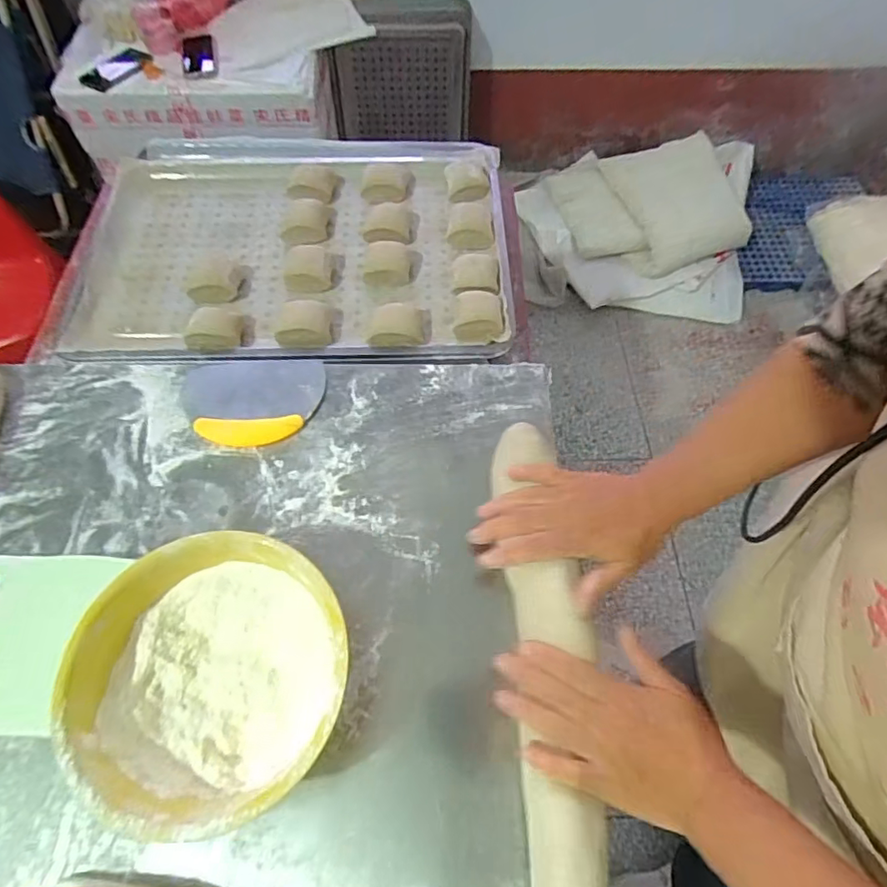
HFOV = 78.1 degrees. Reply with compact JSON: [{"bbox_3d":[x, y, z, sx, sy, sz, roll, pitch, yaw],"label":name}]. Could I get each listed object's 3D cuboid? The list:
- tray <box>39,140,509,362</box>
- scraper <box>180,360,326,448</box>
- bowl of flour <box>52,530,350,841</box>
[{"bbox_3d":[-0.223,-0.299,0.796,0.618,0.044,0.448,-1,62,-1],"label":"tray"},{"bbox_3d":[-0.218,-0.049,0.619,0.156,0.007,0.113,1,62,-1],"label":"scraper"},{"bbox_3d":[-0.178,0.187,0.444,0.202,0.094,0.195,0,62,-1],"label":"bowl of flour"}]

